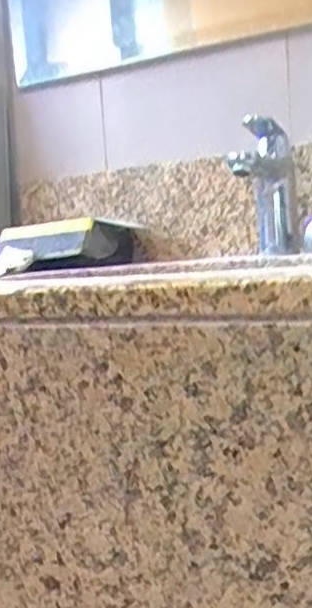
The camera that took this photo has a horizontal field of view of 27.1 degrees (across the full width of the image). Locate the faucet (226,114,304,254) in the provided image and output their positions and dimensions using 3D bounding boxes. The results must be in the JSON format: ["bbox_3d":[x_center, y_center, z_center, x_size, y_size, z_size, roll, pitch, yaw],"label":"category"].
[{"bbox_3d":[0.137,-0.148,0.801,0.064,0.152,0.159,-2,5,20],"label":"faucet"}]

